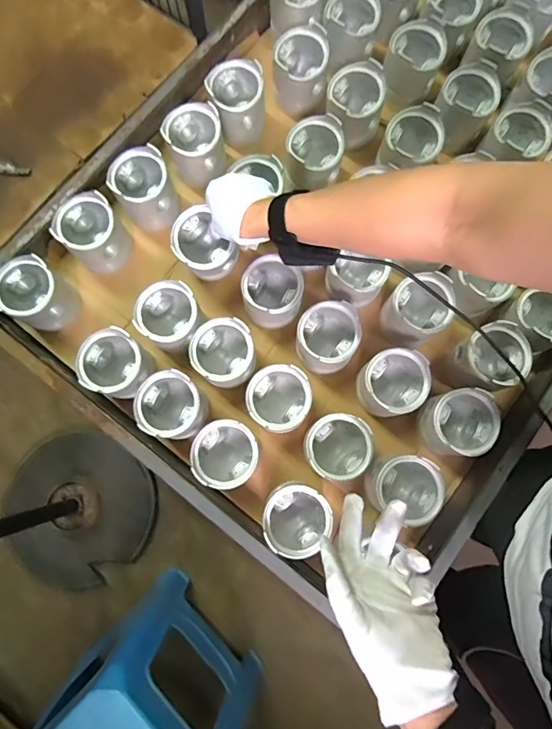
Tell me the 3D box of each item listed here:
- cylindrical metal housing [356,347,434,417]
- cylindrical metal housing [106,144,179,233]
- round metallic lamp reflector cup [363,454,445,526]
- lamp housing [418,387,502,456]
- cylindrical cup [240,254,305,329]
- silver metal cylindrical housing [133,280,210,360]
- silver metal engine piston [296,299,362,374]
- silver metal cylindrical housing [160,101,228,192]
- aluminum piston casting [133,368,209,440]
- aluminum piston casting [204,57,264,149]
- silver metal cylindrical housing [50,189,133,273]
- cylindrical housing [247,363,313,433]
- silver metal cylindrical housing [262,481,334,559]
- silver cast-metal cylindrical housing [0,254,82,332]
[{"bbox_3d":[0.159,0.027,0.587,0.084,0.075,0.083,0,79,-1],"label":"cylindrical metal housing"},{"bbox_3d":[-0.199,-0.262,0.644,0.081,0.081,0.087,0,79,-1],"label":"cylindrical metal housing"},{"bbox_3d":[0.164,0.159,0.557,0.084,0.069,0.078,9,79,1],"label":"round metallic lamp reflector cup"},{"bbox_3d":[0.244,0.078,0.578,0.085,0.083,0.084,1,79,-1],"label":"lamp housing"},{"bbox_3d":[-0.006,-0.104,0.610,0.082,0.073,0.086,0,79,-1],"label":"cylindrical cup"},{"bbox_3d":[-0.147,-0.063,0.618,0.083,0.098,0.084,0,79,-1],"label":"silver metal cylindrical housing"},{"bbox_3d":[0.072,-0.039,0.601,0.081,0.074,0.083,0,79,-1],"label":"silver metal engine piston"},{"bbox_3d":[-0.123,-0.340,0.664,0.086,0.092,0.088,0,79,-1],"label":"silver metal cylindrical housing"},{"bbox_3d":[-0.140,0.058,0.582,0.085,0.076,0.084,0,79,-1],"label":"aluminum piston casting"},{"bbox_3d":[-0.062,-0.415,0.679,0.082,0.093,0.080,0,79,-1],"label":"aluminum piston casting"},{"bbox_3d":[-0.272,-0.195,0.640,0.088,0.083,0.082,0,79,-1],"label":"silver metal cylindrical housing"},{"bbox_3d":[0.003,0.048,0.582,0.082,0.073,0.083,0,79,-1],"label":"cylindrical housing"},{"bbox_3d":[0.024,0.198,0.557,0.076,0.089,0.083,0,79,-1],"label":"silver metal cylindrical housing"},{"bbox_3d":[-0.346,-0.099,0.620,0.078,0.086,0.087,40,81,6],"label":"silver cast-metal cylindrical housing"}]

